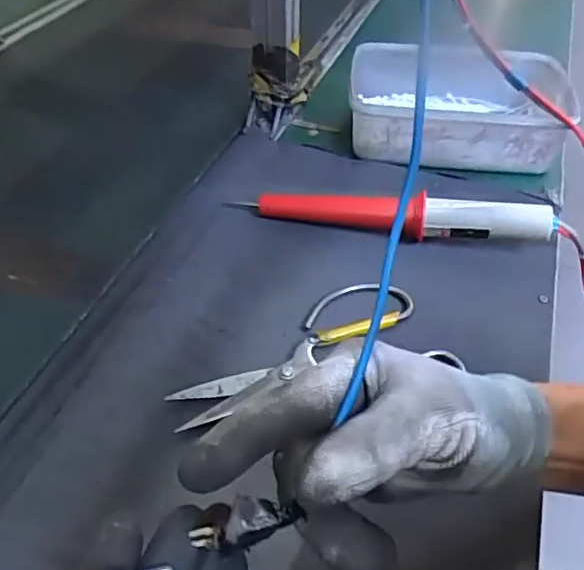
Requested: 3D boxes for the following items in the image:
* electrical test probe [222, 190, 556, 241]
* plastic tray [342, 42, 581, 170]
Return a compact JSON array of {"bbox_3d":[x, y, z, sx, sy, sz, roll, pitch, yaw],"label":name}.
[{"bbox_3d":[0.084,-0.060,0.523,0.270,0.042,0.027,7,45,6],"label":"electrical test probe"},{"bbox_3d":[0.181,-0.190,0.639,0.226,0.069,0.164,5,45,5],"label":"plastic tray"}]

